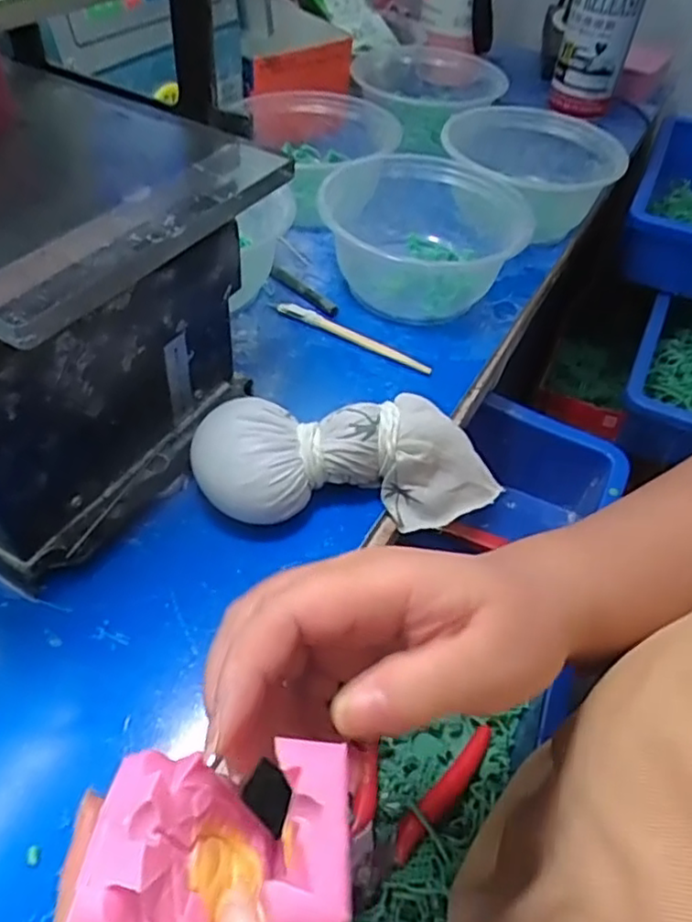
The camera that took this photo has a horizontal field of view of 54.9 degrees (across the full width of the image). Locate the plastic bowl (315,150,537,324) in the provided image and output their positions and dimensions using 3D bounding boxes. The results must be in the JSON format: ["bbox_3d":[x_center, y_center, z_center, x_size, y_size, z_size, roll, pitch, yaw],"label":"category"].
[{"bbox_3d":[0.050,-0.153,0.456,0.132,0.063,0.116,14,49,6],"label":"plastic bowl"}]

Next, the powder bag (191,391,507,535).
[{"bbox_3d":[0.004,-0.002,0.328,0.154,0.047,0.057,-3,50,-9],"label":"powder bag"}]

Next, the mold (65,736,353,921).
[{"bbox_3d":[-0.031,0.102,0.166,0.059,0.049,0.052,3,49,-4],"label":"mold"}]

